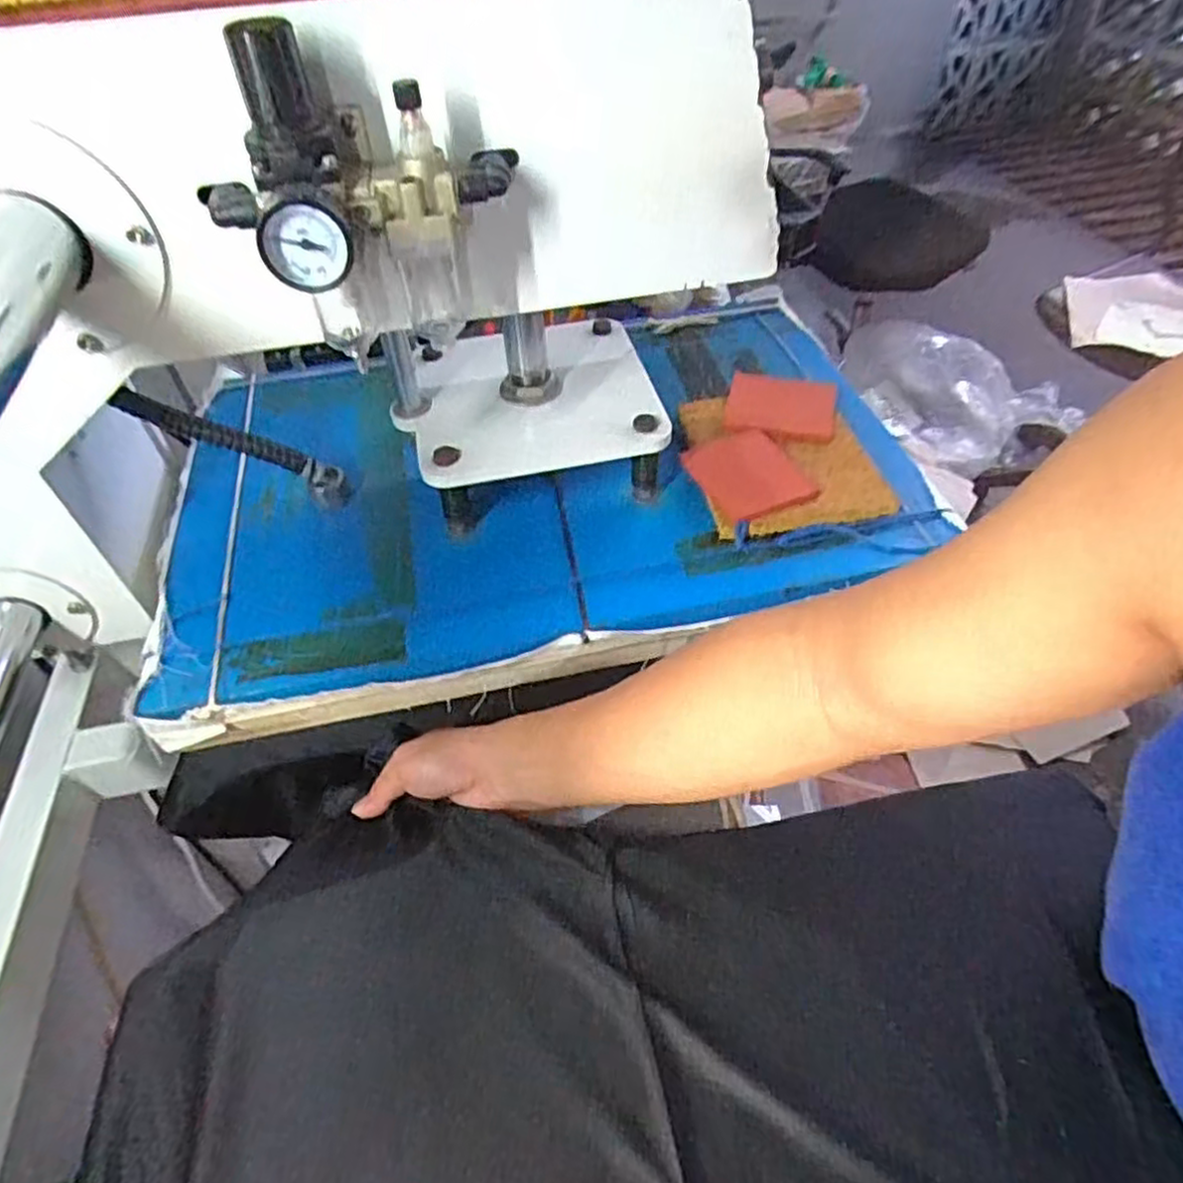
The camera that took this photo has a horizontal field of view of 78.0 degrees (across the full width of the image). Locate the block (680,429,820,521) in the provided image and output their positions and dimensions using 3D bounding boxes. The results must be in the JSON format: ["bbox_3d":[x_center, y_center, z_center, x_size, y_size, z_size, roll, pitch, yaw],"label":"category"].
[{"bbox_3d":[0.125,-0.095,0.580,0.077,0.009,0.092,-23,57,-12],"label":"block"}]

